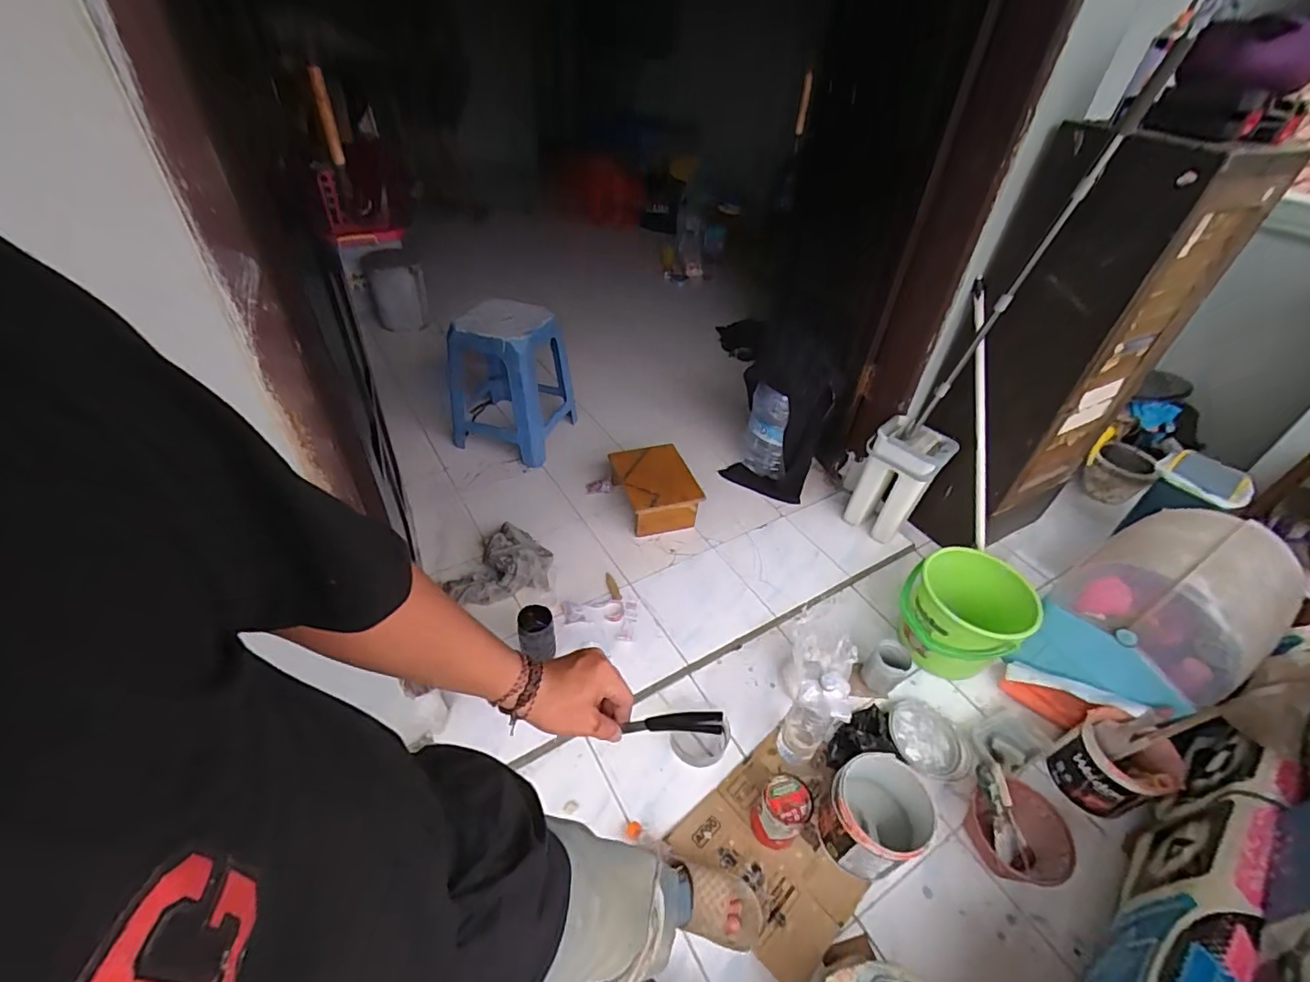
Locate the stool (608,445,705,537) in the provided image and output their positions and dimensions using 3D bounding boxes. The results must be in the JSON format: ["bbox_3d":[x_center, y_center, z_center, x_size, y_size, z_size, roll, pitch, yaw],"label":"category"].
[{"bbox_3d":[0.000,-0.015,1.746,0.242,0.148,0.290,-8,42,-15],"label":"stool"}]

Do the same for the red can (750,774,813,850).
[{"bbox_3d":[0.247,0.633,1.091,0.095,0.115,0.098,3,40,-2],"label":"red can"}]

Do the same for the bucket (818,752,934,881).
[{"bbox_3d":[0.424,0.632,1.075,0.174,0.159,0.168,3,40,-2],"label":"bucket"}]

